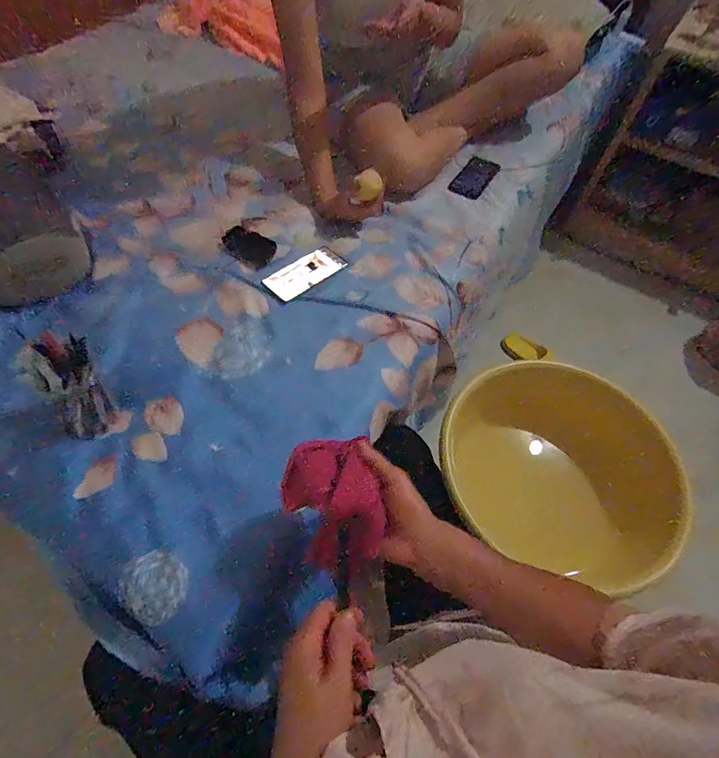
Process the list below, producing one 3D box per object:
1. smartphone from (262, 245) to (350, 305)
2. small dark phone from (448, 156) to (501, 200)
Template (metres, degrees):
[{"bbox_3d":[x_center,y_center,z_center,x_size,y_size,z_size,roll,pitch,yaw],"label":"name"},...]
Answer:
[{"bbox_3d":[-0.104,-0.207,0.843,0.168,0.006,0.072,-38,68,-25],"label":"smartphone"},{"bbox_3d":[0.286,-0.498,1.071,0.074,0.015,0.168,34,62,5],"label":"small dark phone"}]

